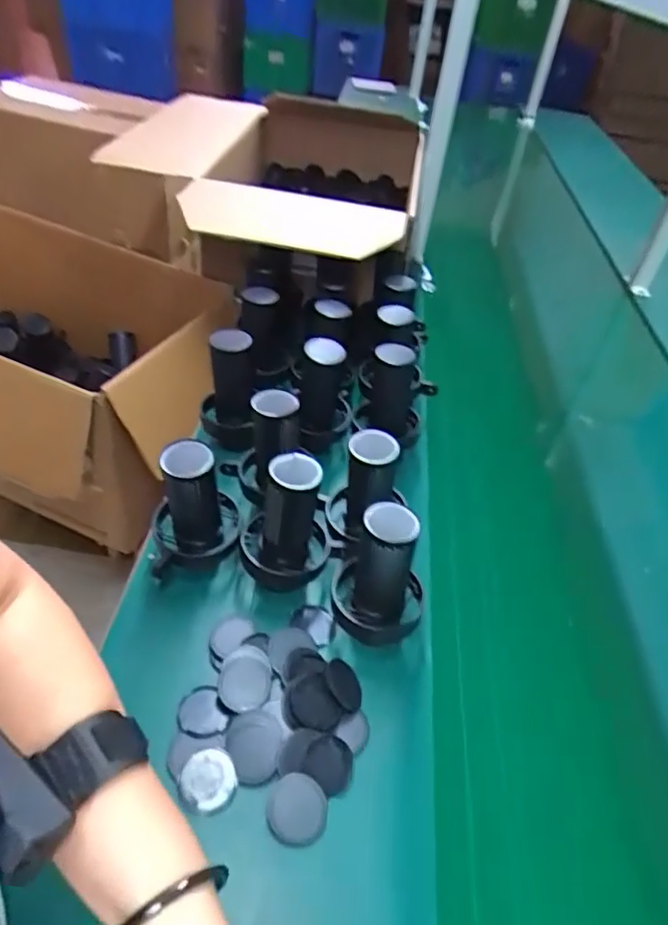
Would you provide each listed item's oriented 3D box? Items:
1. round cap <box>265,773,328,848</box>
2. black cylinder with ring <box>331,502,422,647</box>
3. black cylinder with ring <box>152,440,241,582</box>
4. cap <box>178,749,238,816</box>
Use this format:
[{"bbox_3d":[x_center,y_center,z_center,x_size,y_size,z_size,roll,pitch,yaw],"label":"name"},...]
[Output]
[{"bbox_3d":[-0.033,0.302,0.505,0.051,0.005,0.052,-1,58,2],"label":"round cap"},{"bbox_3d":[0.050,0.114,0.593,0.085,0.147,0.086,4,43,-4],"label":"black cylinder with ring"},{"bbox_3d":[-0.152,0.048,0.637,0.098,0.137,0.082,-6,44,-15],"label":"black cylinder with ring"},{"bbox_3d":[-0.111,0.283,0.516,0.049,0.014,0.048,4,43,-4],"label":"cap"}]

